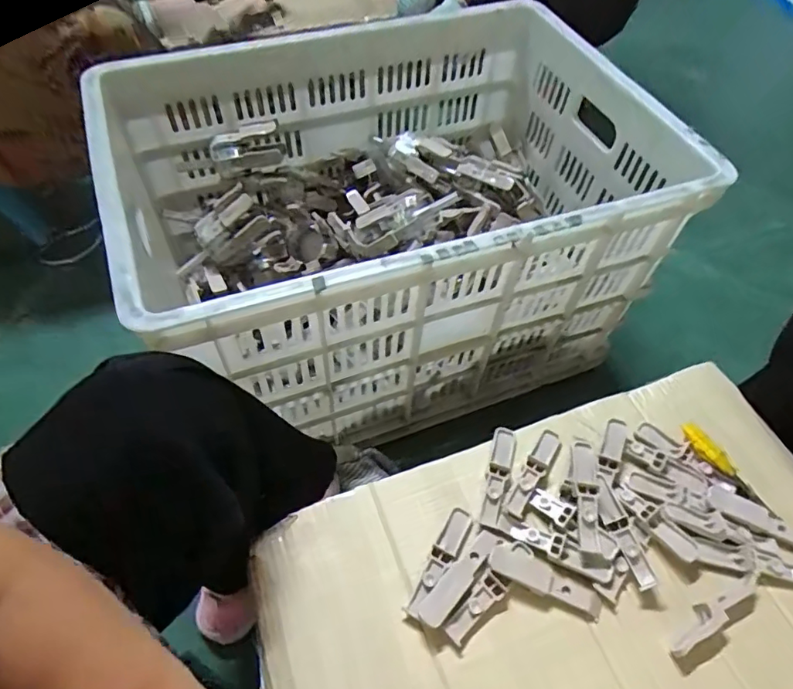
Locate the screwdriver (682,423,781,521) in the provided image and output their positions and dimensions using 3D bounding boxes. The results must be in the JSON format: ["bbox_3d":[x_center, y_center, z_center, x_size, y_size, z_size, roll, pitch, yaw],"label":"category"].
[{"bbox_3d":[0.310,0.118,0.493,0.017,0.019,0.101,-33,77,-23],"label":"screwdriver"}]

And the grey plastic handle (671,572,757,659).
[{"bbox_3d":[0.260,0.217,0.430,0.104,0.019,0.018,-26,59,-19],"label":"grey plastic handle"}]

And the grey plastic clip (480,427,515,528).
[{"bbox_3d":[0.095,0.120,0.489,0.020,0.007,0.097,14,55,8],"label":"grey plastic clip"}]

